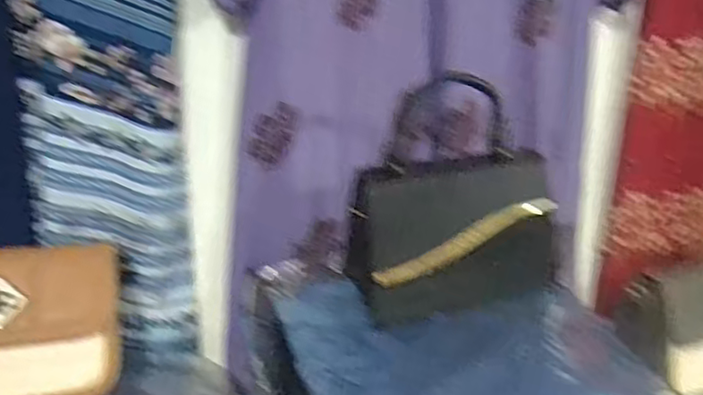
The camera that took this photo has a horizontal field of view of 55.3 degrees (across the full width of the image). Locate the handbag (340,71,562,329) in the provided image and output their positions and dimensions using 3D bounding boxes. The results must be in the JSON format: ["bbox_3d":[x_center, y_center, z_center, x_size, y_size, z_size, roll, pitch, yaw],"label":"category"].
[{"bbox_3d":[0.095,0.001,0.633,0.188,0.209,0.067,-4,10,-14],"label":"handbag"}]

